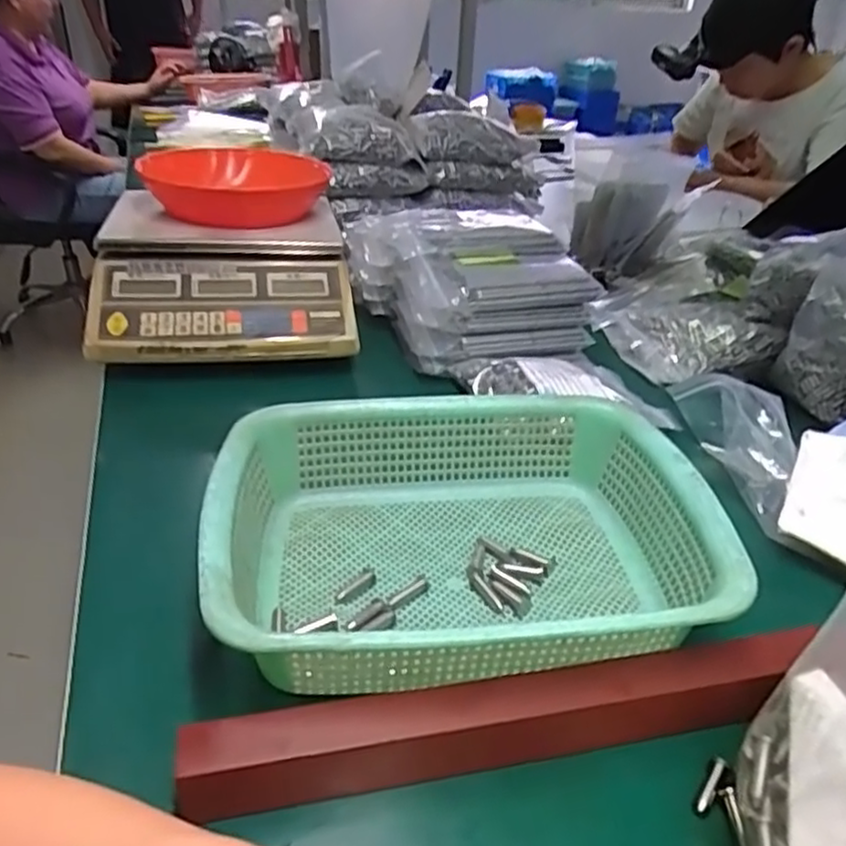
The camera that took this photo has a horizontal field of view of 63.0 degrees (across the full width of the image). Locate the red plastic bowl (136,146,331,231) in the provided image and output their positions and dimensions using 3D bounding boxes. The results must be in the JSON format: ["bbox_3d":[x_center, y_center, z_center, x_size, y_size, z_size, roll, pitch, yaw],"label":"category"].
[{"bbox_3d":[-0.218,-0.282,0.815,0.208,0.057,0.208,-2,32,-7],"label":"red plastic bowl"}]

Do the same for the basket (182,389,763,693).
[{"bbox_3d":[0.024,0.072,0.441,0.299,0.080,0.219,-2,32,-7],"label":"basket"}]

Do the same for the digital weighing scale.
[{"bbox_3d":[-0.209,-0.165,0.748,0.250,0.103,0.250,-4,33,-10],"label":"digital weighing scale"}]

